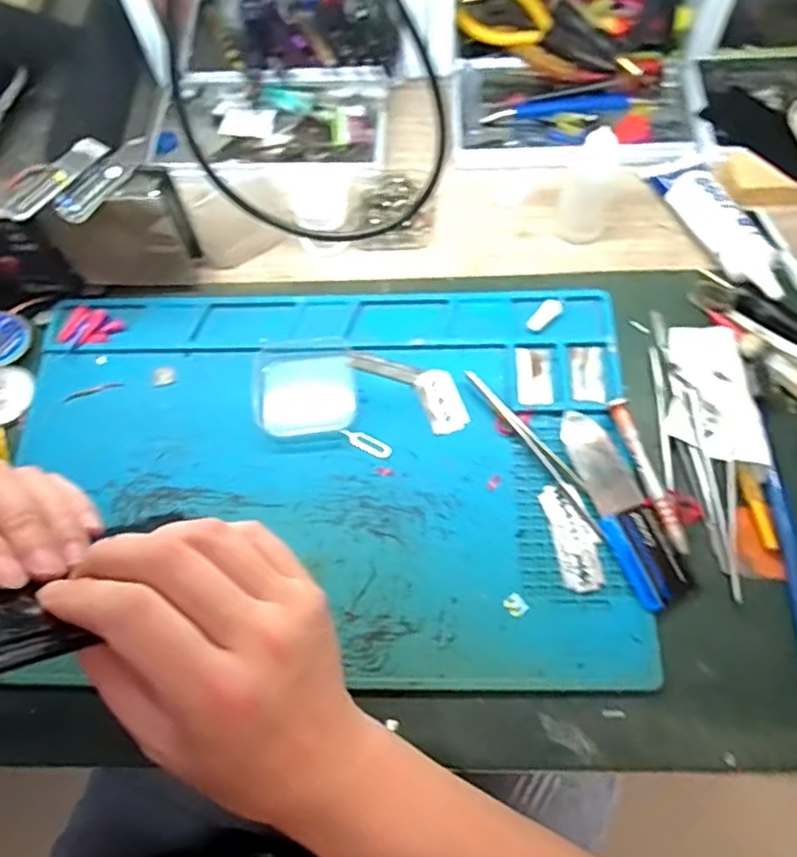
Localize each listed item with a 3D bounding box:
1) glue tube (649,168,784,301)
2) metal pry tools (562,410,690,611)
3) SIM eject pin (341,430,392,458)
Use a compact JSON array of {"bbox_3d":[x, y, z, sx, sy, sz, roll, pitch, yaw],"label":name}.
[{"bbox_3d":[0.221,-0.137,0.444,0.041,0.028,0.122,-20,67,-5],"label":"glue tube"},{"bbox_3d":[0.126,0.044,0.379,0.032,0.007,0.117,-24,67,-6],"label":"metal pry tools"},{"bbox_3d":[-0.020,0.009,0.404,0.033,0.004,0.010,23,73,8],"label":"SIM eject pin"}]

